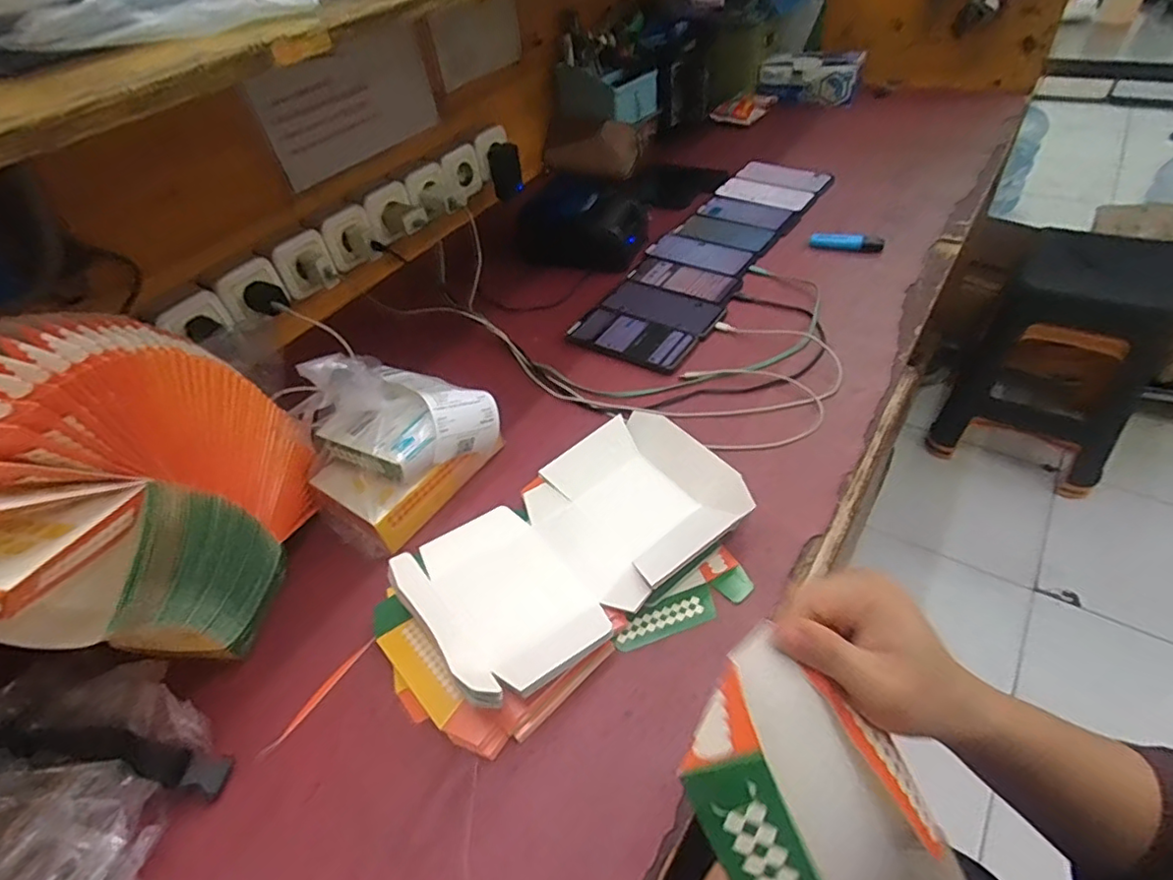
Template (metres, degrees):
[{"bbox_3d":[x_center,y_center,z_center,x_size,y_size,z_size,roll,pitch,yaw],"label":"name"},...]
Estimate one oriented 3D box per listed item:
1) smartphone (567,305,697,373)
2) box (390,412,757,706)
[{"bbox_3d":[0.059,-0.141,0.787,0.163,0.009,0.089,24,54,28],"label":"smartphone"},{"bbox_3d":[-0.008,0.094,0.545,0.306,0.049,0.174,-33,50,-21],"label":"box"}]

